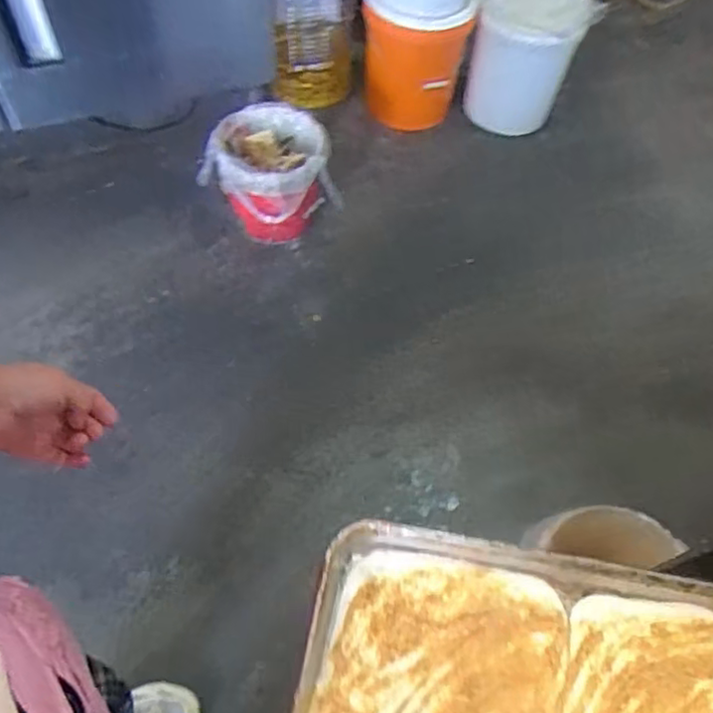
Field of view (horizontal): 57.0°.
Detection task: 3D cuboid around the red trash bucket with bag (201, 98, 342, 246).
[{"bbox_3d":[-0.224,-0.466,1.706,0.327,0.256,0.247,19,57,10],"label":"red trash bucket with bag"}]

